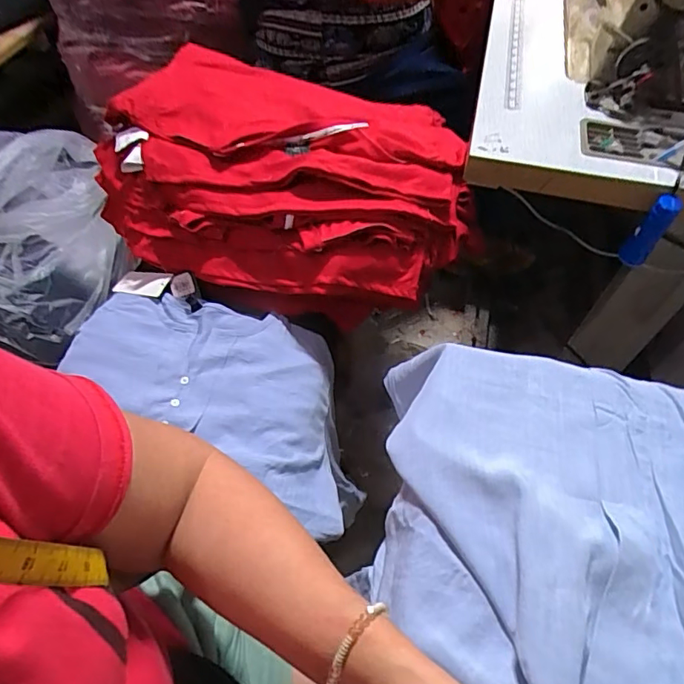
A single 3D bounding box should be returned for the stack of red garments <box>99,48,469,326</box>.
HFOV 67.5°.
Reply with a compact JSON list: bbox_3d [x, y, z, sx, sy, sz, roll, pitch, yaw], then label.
[{"bbox_3d":[-0.079,-0.249,0.794,0.537,0.184,0.363,16,55,8],"label":"stack of red garments"}]

